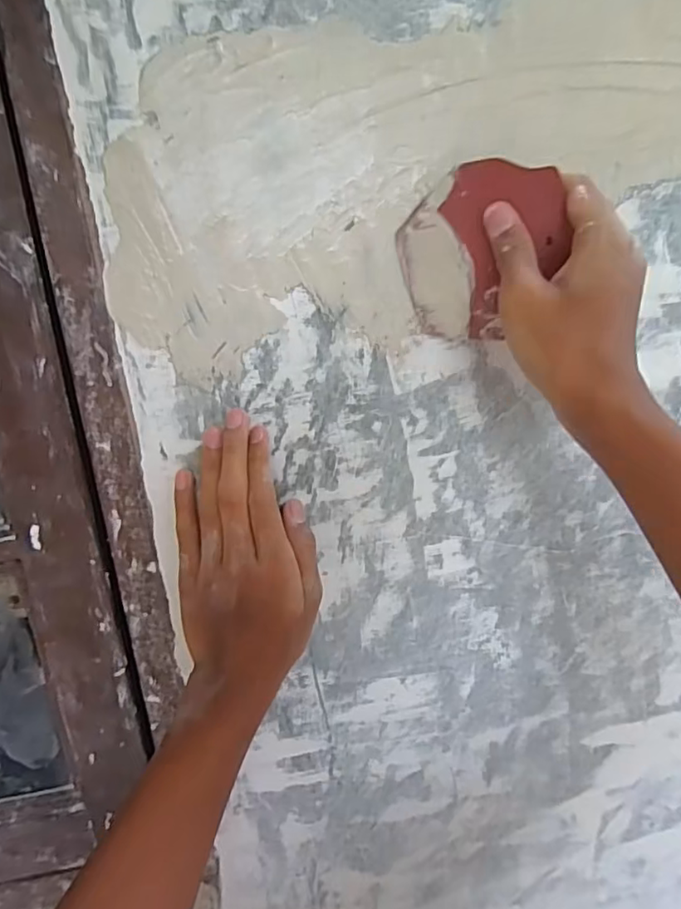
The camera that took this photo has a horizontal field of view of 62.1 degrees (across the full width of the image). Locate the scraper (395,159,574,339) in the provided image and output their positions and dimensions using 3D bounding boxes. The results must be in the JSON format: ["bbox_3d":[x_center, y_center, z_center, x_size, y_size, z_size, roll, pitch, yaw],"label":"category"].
[{"bbox_3d":[0.080,-0.115,0.327,0.090,0.090,0.013,2,17,26],"label":"scraper"}]

